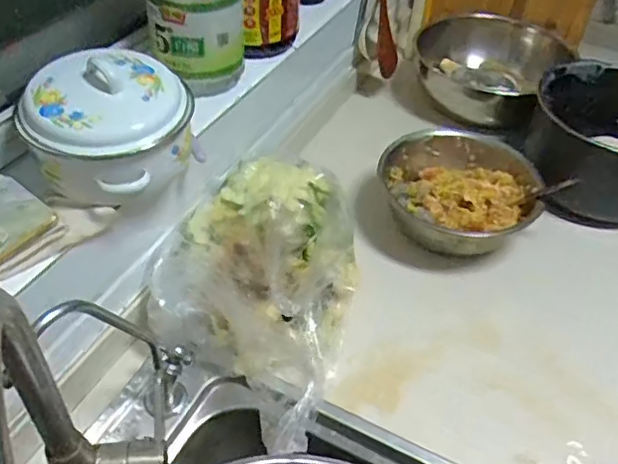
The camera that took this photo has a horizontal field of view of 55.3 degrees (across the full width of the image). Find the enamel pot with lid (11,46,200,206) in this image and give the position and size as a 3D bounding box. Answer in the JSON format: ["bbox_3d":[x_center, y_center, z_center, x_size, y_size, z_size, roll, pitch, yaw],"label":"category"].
[{"bbox_3d":[-0.192,-0.103,0.574,0.131,0.094,0.139,19,47,17],"label":"enamel pot with lid"}]

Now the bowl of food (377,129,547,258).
[{"bbox_3d":[0.203,-0.053,0.820,0.213,0.066,0.202,1,45,-1],"label":"bowl of food"}]

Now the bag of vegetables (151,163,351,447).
[{"bbox_3d":[-0.043,0.037,0.689,0.213,0.108,0.267,19,47,17],"label":"bag of vegetables"}]

